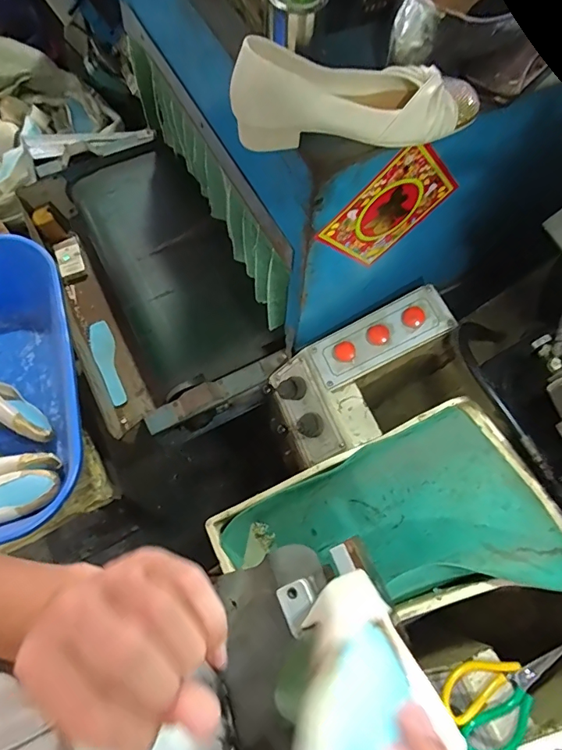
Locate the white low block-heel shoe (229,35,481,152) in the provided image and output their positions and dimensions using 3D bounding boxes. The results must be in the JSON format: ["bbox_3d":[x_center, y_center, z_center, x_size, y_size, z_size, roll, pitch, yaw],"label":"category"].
[{"bbox_3d":[0.075,-0.277,0.451,0.242,0.081,0.082,-1,67,-3],"label":"white low block-heel shoe"}]

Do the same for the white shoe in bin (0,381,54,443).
[{"bbox_3d":[-0.556,0.059,0.918,0.243,0.073,0.083,21,68,6],"label":"white shoe in bin"}]

